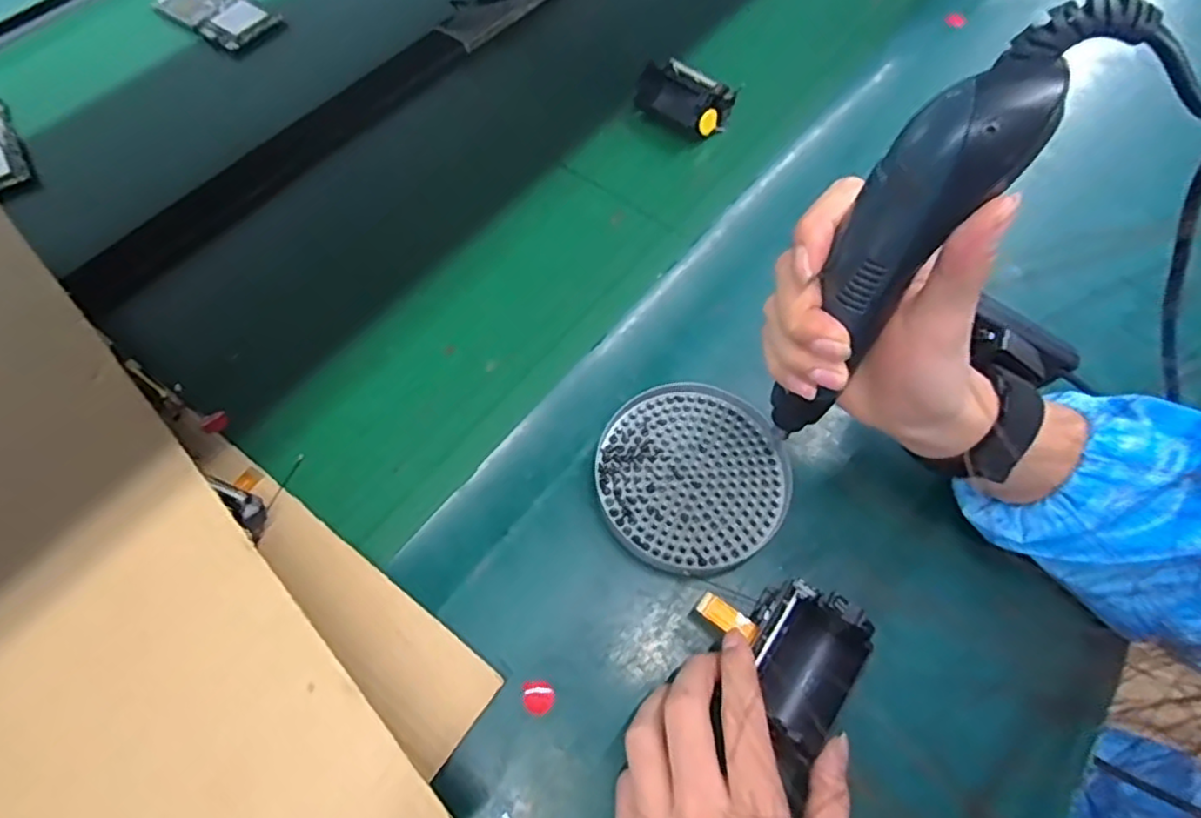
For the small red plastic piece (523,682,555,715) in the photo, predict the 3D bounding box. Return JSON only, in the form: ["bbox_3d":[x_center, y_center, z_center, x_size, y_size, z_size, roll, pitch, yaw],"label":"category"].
[{"bbox_3d":[-0.033,0.152,0.342,0.016,0.004,0.016,1,64,-1],"label":"small red plastic piece"}]

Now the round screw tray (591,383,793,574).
[{"bbox_3d":[0.055,0.040,0.394,0.115,0.013,0.111,0,64,-1],"label":"round screw tray"}]

